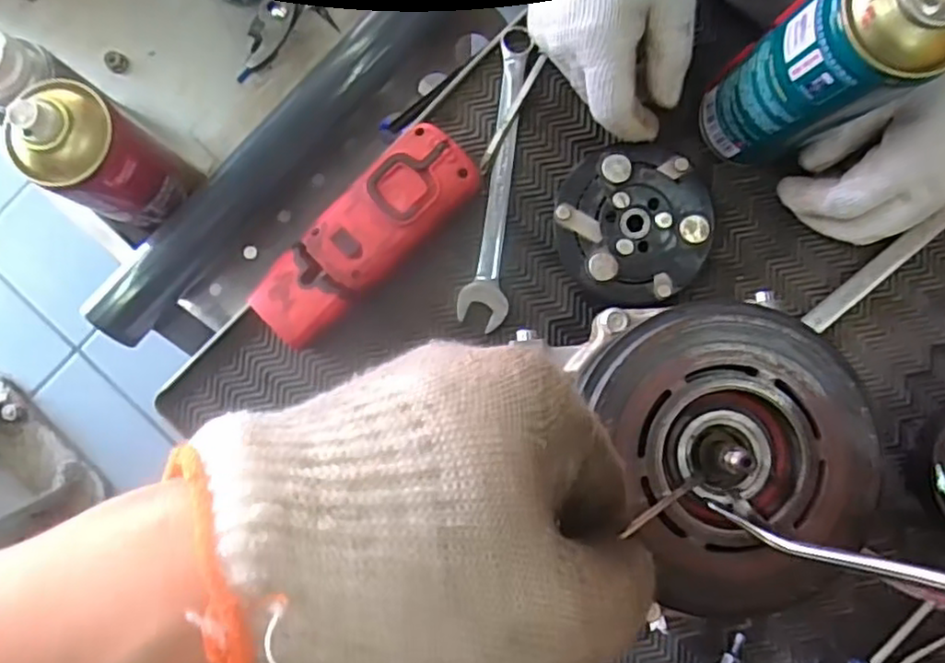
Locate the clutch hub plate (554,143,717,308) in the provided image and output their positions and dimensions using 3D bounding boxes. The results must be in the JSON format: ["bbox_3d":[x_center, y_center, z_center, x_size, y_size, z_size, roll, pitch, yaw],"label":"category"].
[{"bbox_3d":[0.103,-0.068,0.427,0.096,0.024,0.096,0,85,1],"label":"clutch hub plate"}]

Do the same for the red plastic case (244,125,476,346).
[{"bbox_3d":[-0.068,-0.061,0.428,0.160,0.024,0.058,-44,86,-3],"label":"red plastic case"}]

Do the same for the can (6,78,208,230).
[{"bbox_3d":[-0.234,-0.109,0.433,0.062,0.145,0.063,28,86,3],"label":"can"}]

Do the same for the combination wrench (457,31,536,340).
[{"bbox_3d":[0.019,-0.101,0.444,0.029,0.016,0.197,8,86,1],"label":"combination wrench"}]

